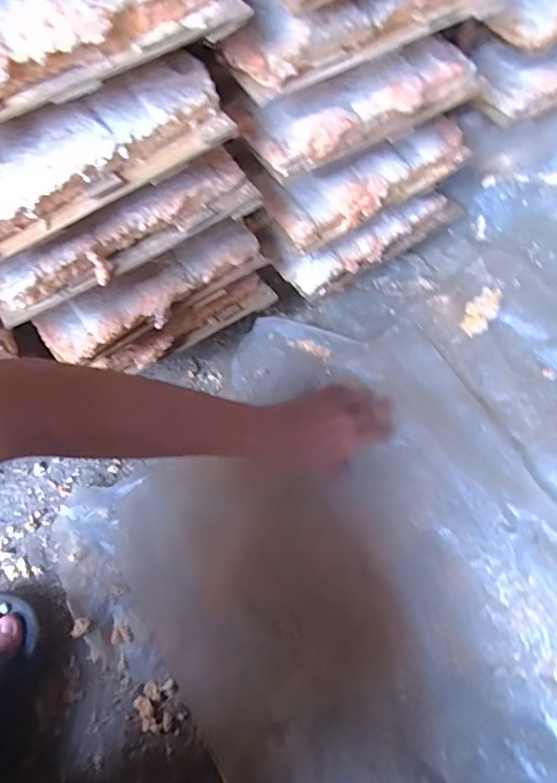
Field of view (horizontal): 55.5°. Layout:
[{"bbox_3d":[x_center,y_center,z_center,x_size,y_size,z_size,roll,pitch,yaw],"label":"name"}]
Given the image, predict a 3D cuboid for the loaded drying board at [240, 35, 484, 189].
[{"bbox_3d":[0.074,-0.259,0.473,0.221,0.041,0.071,-26,65,-7],"label":"loaded drying board"}]

